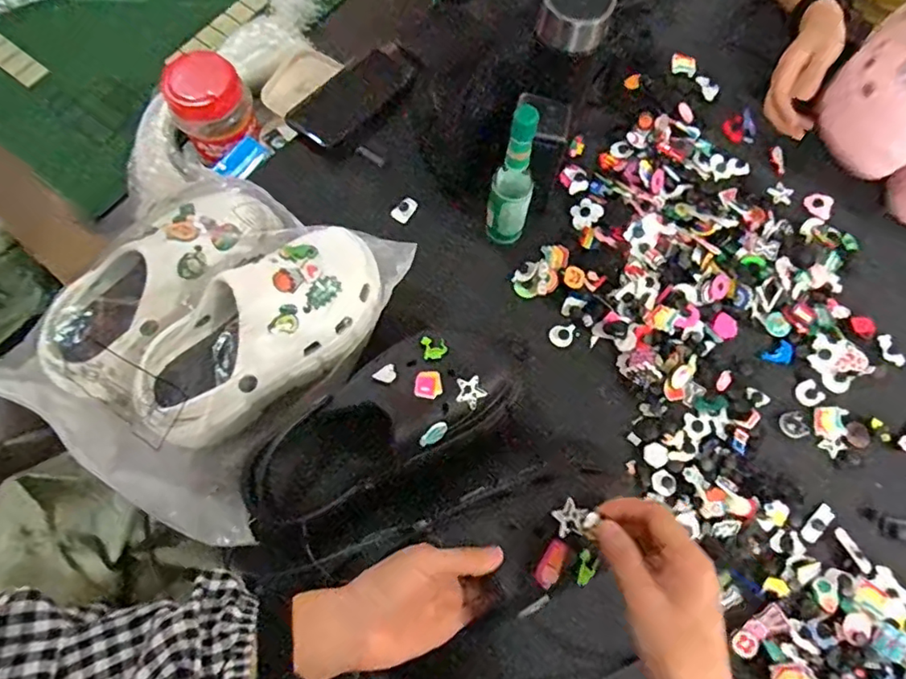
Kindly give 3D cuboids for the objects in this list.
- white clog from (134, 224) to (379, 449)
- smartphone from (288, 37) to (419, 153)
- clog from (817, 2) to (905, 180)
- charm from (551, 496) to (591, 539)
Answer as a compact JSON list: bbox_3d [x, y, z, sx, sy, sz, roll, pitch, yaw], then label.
[{"bbox_3d":[-0.169,-0.005,0.523,0.244,0.102,0.104,-42,76,-13],"label":"white clog"},{"bbox_3d":[-0.122,-0.296,0.682,0.156,0.016,0.072,-42,90,-2],"label":"smartphone"},{"bbox_3d":[0.494,-0.288,0.598,0.110,0.087,0.228,37,75,11],"label":"clog"},{"bbox_3d":[0.089,0.135,0.421,0.028,0.004,0.024,-35,74,-13],"label":"charm"}]

